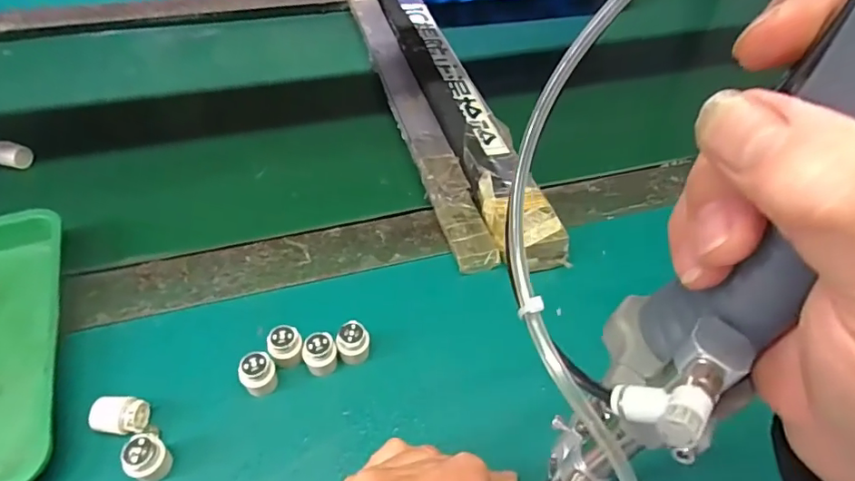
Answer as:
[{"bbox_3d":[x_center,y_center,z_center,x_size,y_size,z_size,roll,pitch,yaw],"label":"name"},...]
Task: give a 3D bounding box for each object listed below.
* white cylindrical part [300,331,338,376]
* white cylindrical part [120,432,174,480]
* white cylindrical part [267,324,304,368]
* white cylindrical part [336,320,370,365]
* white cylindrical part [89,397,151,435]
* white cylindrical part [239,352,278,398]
[{"bbox_3d":[-0.070,0.075,0.340,0.021,0.026,0.018,-18,52,-18],"label":"white cylindrical part"},{"bbox_3d":[-0.158,0.123,0.293,0.017,0.027,0.021,25,52,18],"label":"white cylindrical part"},{"bbox_3d":[-0.093,0.071,0.342,0.021,0.026,0.019,-11,51,-13],"label":"white cylindrical part"},{"bbox_3d":[-0.049,0.069,0.346,0.021,0.026,0.019,-24,54,-22],"label":"white cylindrical part"},{"bbox_3d":[-0.184,0.104,0.310,0.029,0.016,0.019,3,49,-1],"label":"white cylindrical part"},{"bbox_3d":[-0.107,0.085,0.328,0.021,0.026,0.018,-26,55,-24],"label":"white cylindrical part"}]

